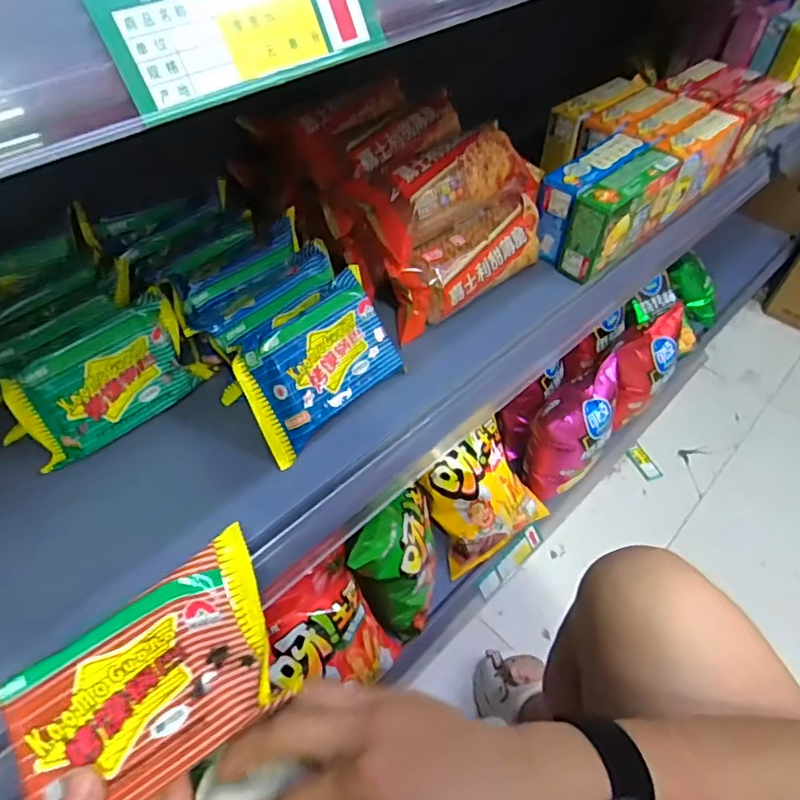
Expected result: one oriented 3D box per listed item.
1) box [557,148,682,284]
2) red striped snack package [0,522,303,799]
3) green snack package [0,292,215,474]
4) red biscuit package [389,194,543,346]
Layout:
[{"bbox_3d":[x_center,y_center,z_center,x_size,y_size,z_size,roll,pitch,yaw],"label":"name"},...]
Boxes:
[{"bbox_3d":[0.232,-0.197,0.601,0.136,0.092,0.043,-35,59,-27],"label":"box"},{"bbox_3d":[-0.127,0.140,0.279,0.145,0.024,0.088,-31,57,-25],"label":"red striped snack package"},{"bbox_3d":[-0.232,-0.017,0.459,0.137,0.086,0.040,-38,35,-30],"label":"green snack package"},{"bbox_3d":[0.071,-0.133,0.562,0.183,0.068,0.056,-32,57,-26],"label":"red biscuit package"}]

